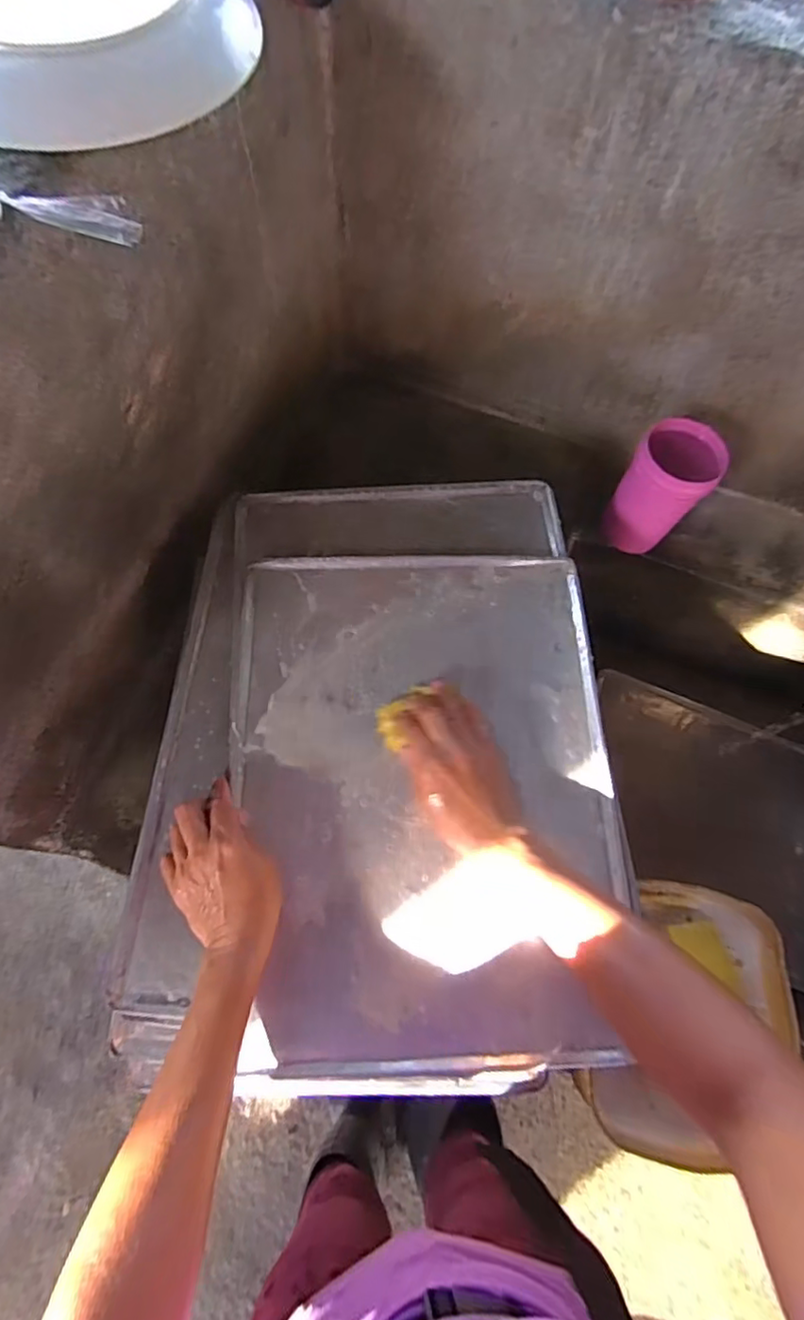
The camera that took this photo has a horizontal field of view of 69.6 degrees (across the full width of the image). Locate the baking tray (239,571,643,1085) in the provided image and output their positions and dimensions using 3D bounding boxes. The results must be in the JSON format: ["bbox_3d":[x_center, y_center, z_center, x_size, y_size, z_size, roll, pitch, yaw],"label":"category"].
[{"bbox_3d":[0.021,0.103,0.500,0.320,0.014,0.427,-1,70,-3],"label":"baking tray"}]

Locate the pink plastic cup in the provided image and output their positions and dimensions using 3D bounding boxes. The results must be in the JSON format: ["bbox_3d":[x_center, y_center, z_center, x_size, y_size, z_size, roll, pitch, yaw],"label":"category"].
[{"bbox_3d":[0.291,-0.192,0.656,0.089,0.140,0.074,33,72,9],"label":"pink plastic cup"}]

